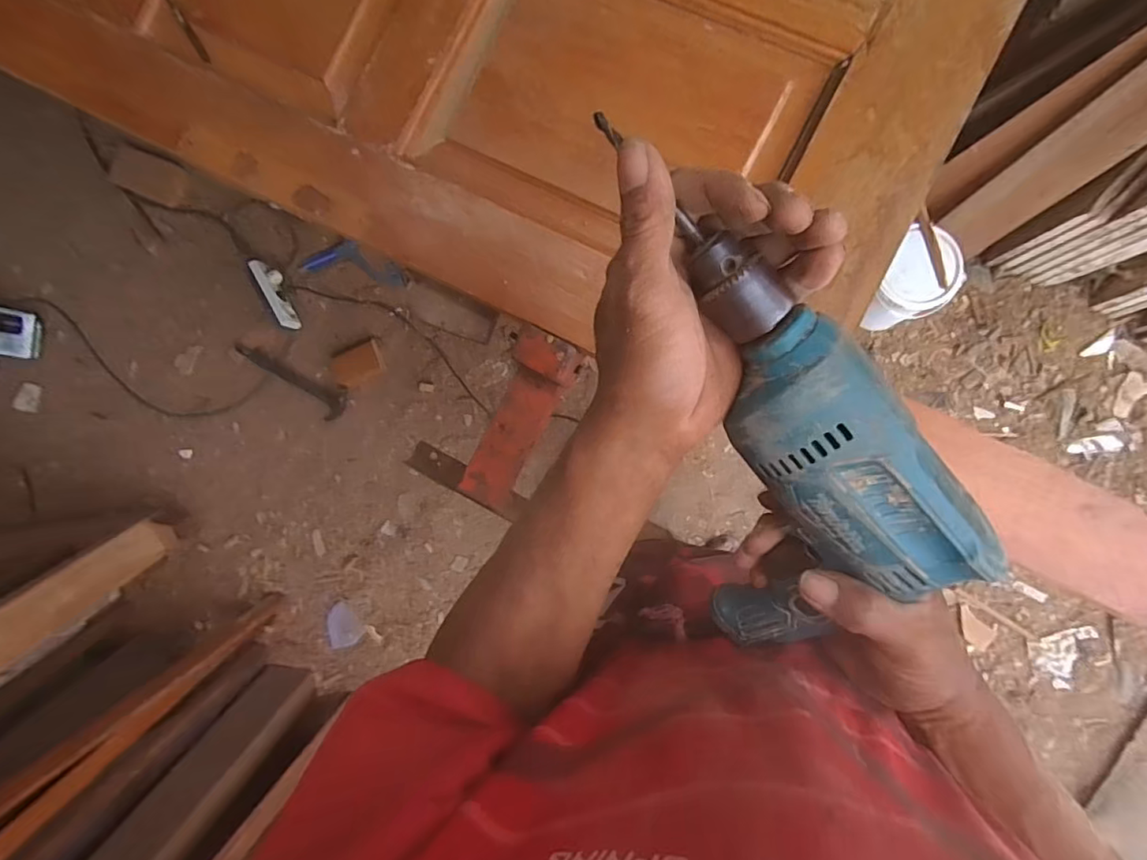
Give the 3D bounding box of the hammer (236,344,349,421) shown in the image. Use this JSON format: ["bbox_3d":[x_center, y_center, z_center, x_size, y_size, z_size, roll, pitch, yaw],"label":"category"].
[{"bbox_3d":[-0.733,-0.133,1.395,0.337,0.024,0.087,26,90,5],"label":"hammer"}]

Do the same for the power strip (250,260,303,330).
[{"bbox_3d":[-0.755,-0.346,1.385,0.052,0.047,0.196,-25,98,3],"label":"power strip"}]

